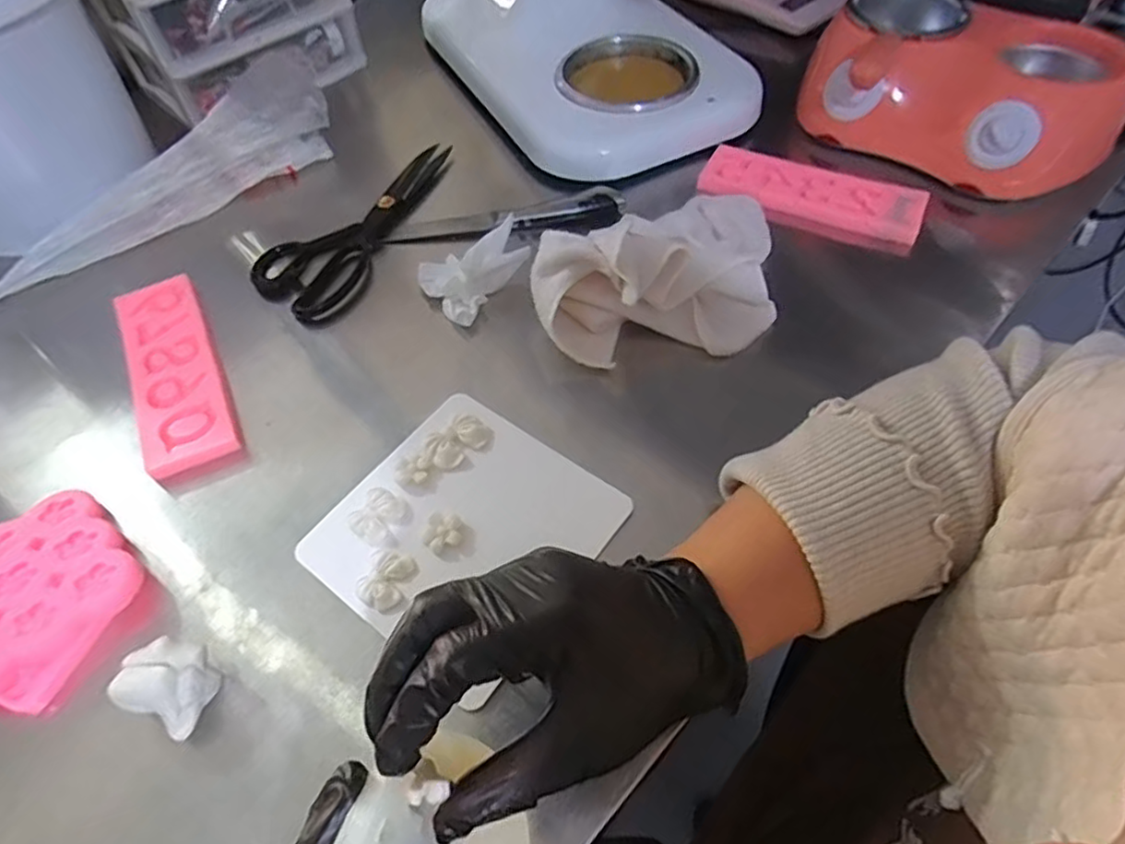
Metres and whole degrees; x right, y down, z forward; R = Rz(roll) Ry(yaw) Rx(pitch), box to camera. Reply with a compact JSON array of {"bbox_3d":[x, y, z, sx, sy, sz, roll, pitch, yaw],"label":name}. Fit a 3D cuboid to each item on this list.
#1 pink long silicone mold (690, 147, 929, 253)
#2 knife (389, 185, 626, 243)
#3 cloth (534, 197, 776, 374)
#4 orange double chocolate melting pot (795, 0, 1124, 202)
[{"bbox_3d":[0.201,-0.185,0.532,0.173,0.029,0.054,20,57,15],"label":"pink long silicone mold"},{"bbox_3d":[-0.045,-0.166,0.525,0.189,0.025,0.022,-6,55,-3],"label":"knife"},{"bbox_3d":[0.070,-0.117,0.466,0.181,0.053,0.146,-6,55,-3],"label":"cloth"},{"bbox_3d":[0.337,-0.290,0.551,0.188,0.081,0.243,-33,60,-20],"label":"orange double chocolate melting pot"}]

